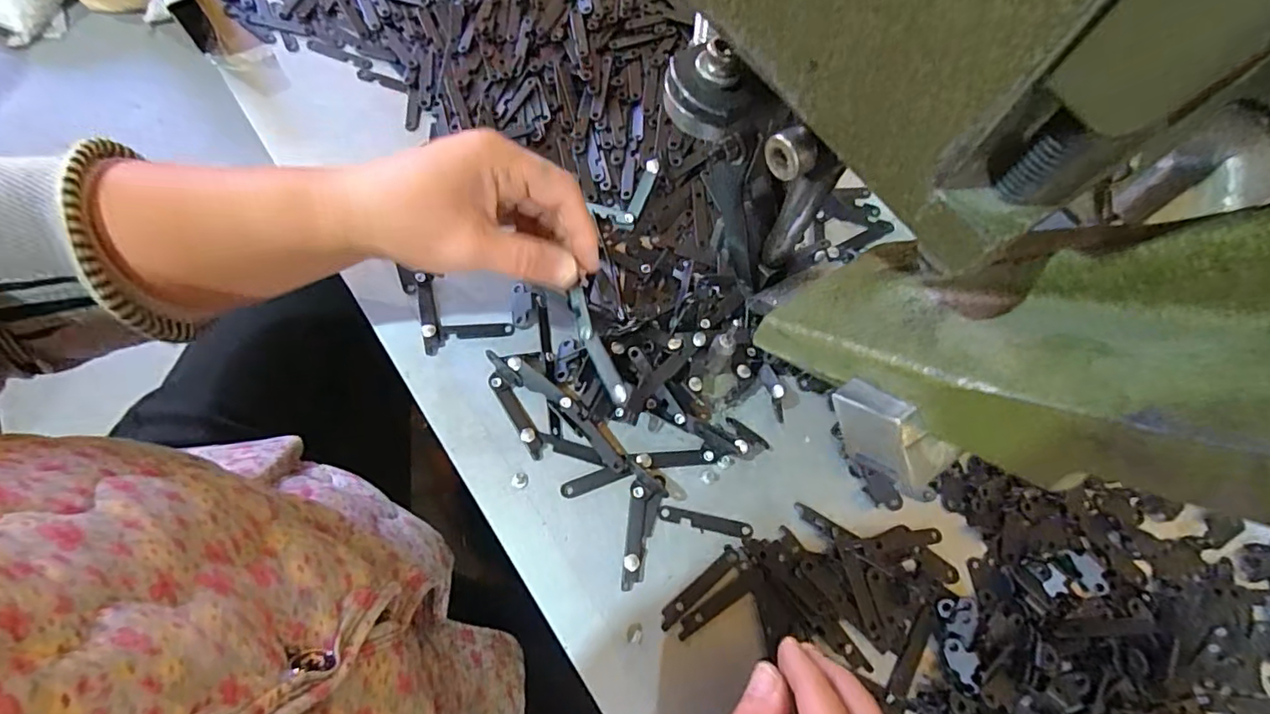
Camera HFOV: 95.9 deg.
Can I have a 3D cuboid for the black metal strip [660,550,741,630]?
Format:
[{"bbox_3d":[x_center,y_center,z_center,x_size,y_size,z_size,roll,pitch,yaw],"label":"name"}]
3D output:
[{"bbox_3d":[0.034,0.122,0.303,0.053,0.004,0.009,-38,76,-14],"label":"black metal strip"}]

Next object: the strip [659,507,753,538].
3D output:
[{"bbox_3d":[0.039,0.091,0.315,0.051,0.004,0.008,12,70,2],"label":"strip"}]

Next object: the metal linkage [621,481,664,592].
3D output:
[{"bbox_3d":[0.003,0.097,0.309,0.015,0.004,0.054,9,70,1],"label":"metal linkage"}]

